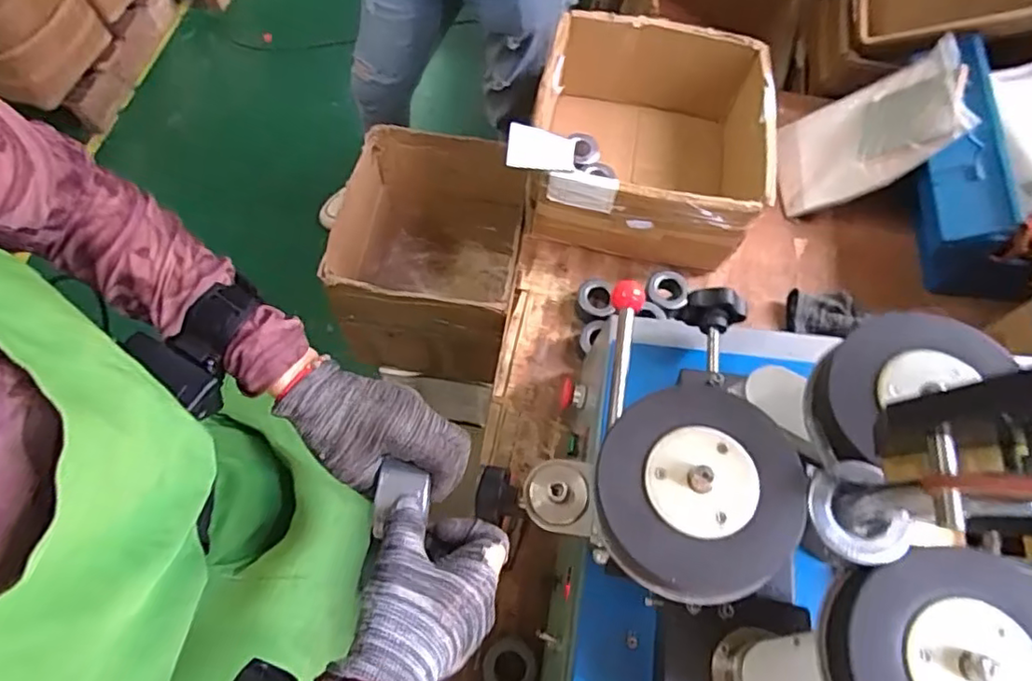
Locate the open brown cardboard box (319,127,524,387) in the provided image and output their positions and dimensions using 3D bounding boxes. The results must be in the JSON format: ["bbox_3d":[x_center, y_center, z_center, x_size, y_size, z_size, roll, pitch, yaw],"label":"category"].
[{"bbox_3d":[-0.151,-0.149,1.114,0.304,0.307,0.319,9,65,1],"label":"open brown cardboard box"}]

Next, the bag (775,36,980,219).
[{"bbox_3d":[0.543,-0.328,0.954,0.045,0.276,0.186,21,59,-39],"label":"bag"}]

